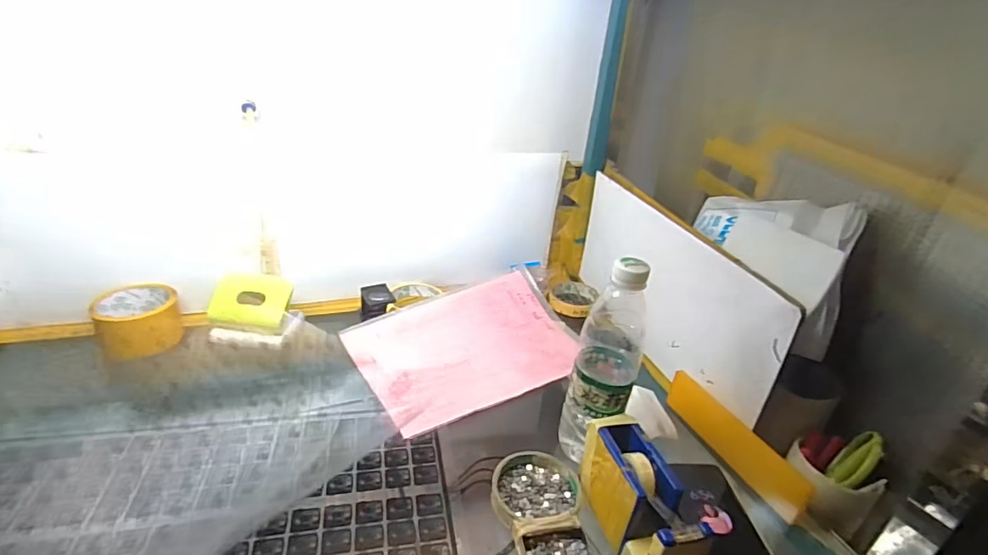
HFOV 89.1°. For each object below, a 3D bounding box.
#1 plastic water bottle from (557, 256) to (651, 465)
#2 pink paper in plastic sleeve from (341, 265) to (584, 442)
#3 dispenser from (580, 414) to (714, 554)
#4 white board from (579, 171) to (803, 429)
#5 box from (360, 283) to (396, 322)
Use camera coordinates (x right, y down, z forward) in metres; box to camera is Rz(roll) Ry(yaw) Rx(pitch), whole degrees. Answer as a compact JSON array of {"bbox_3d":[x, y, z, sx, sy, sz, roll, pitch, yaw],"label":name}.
[{"bbox_3d":[0.112,0.088,0.502,0.063,0.225,0.079,14,29,15],"label":"plastic water bottle"},{"bbox_3d":[-0.026,0.079,0.691,0.309,0.028,0.225,-14,34,-32],"label":"pink paper in plastic sleeve"},{"bbox_3d":[0.123,0.200,0.441,0.058,0.083,0.137,0,29,-12],"label":"dispenser"},{"bbox_3d":[0.225,0.012,0.686,0.016,0.185,0.407,-4,30,-17],"label":"white board"},{"bbox_3d":[-0.171,0.035,0.730,0.044,0.035,0.036,-10,32,-28],"label":"box"}]

